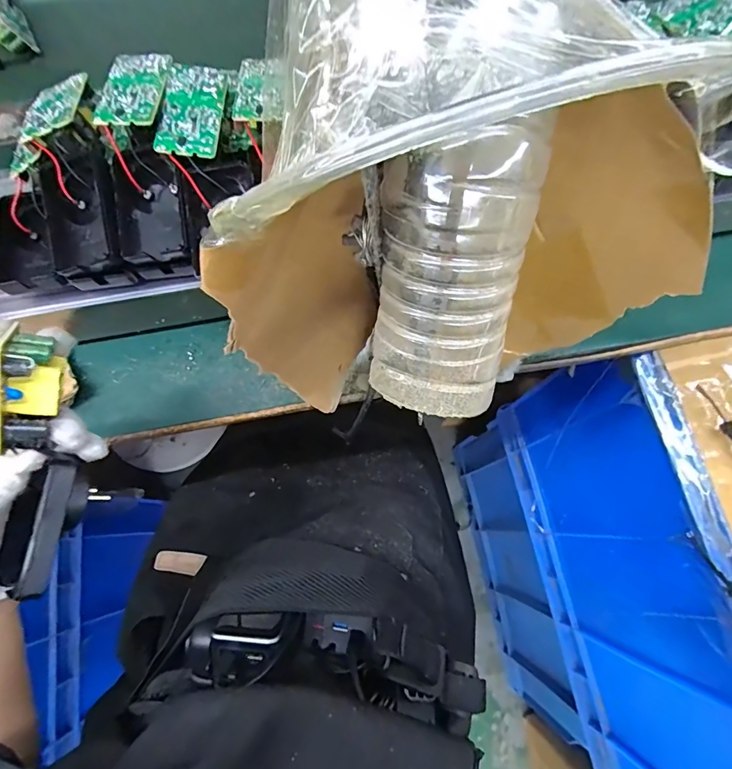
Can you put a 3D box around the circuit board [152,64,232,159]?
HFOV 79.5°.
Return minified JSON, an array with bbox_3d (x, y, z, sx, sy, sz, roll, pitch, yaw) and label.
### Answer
[{"bbox_3d":[-0.108,-0.172,0.276,0.035,0.005,0.065,10,82,-15],"label":"circuit board"}]

